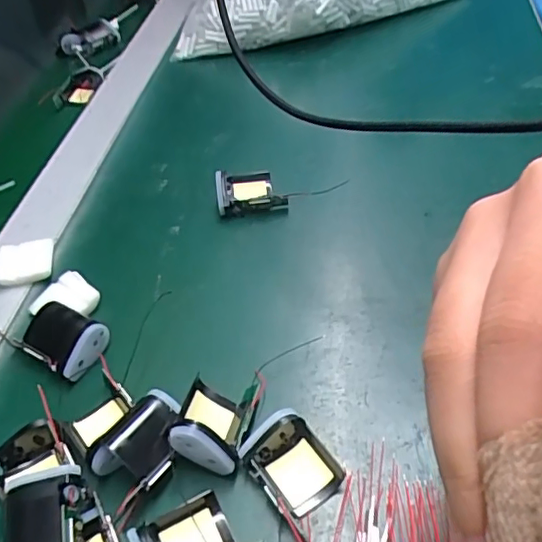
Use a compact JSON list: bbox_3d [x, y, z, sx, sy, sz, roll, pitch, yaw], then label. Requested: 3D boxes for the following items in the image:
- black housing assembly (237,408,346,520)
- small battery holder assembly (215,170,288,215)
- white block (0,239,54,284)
[{"bbox_3d":[0.011,0.092,0.275,0.039,0.021,0.042,-28,50,-20],"label":"black housing assembly"},{"bbox_3d":[-0.016,-0.063,0.424,0.049,0.022,0.040,-9,46,-3],"label":"small battery holder assembly"},{"bbox_3d":[-0.169,-0.007,0.388,0.038,0.009,0.031,-9,46,-3],"label":"white block"}]

